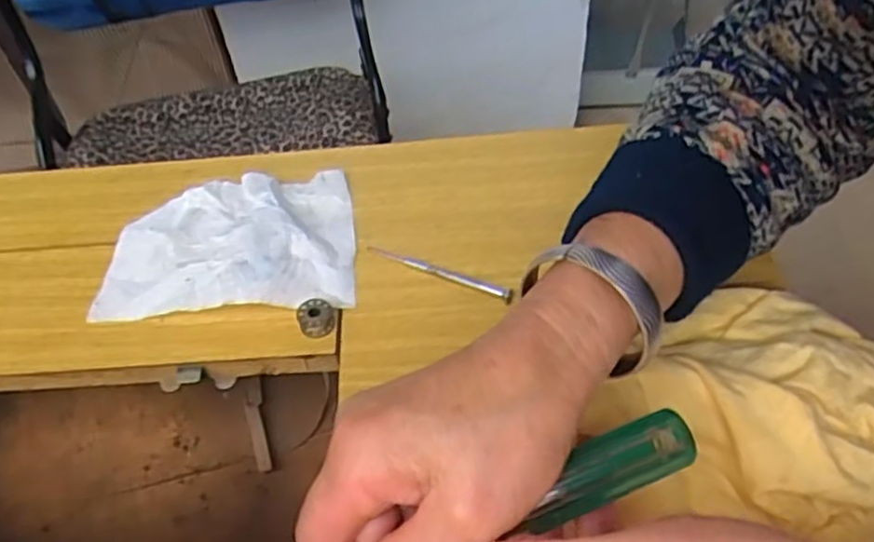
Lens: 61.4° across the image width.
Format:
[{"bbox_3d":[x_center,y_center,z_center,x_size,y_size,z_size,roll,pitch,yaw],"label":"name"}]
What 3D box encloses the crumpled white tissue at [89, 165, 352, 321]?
[{"bbox_3d":[-0.132,-0.021,0.471,0.155,0.016,0.109,-4,52,1],"label":"crumpled white tissue"}]

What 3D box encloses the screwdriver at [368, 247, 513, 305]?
[{"bbox_3d":[-0.001,-0.001,0.449,0.096,0.010,0.007,20,56,18],"label":"screwdriver"}]

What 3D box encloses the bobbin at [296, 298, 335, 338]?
[{"bbox_3d":[-0.071,0.027,0.433,0.021,0.012,0.024,-18,53,-10],"label":"bobbin"}]

